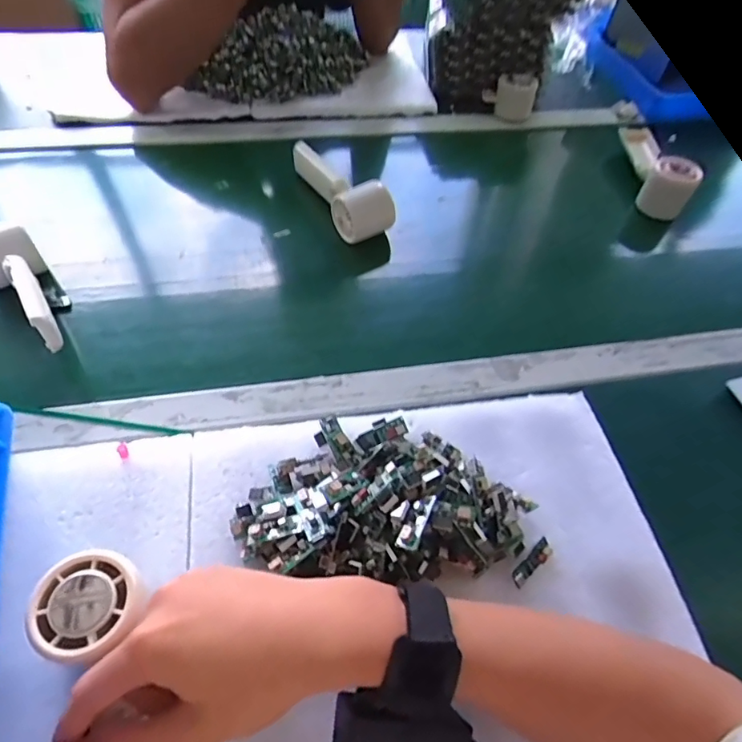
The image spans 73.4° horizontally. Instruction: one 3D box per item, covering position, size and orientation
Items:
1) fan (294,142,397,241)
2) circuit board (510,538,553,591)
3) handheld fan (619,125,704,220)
[{"bbox_3d":[-0.031,-0.222,0.581,0.056,0.065,0.185,-22,59,-19],"label":"fan"},{"bbox_3d":[0.112,0.130,0.342,0.043,0.006,0.010,-35,64,-25],"label":"circuit board"},{"bbox_3d":[0.386,-0.284,0.680,0.068,0.067,0.163,3,55,-3],"label":"handheld fan"}]

